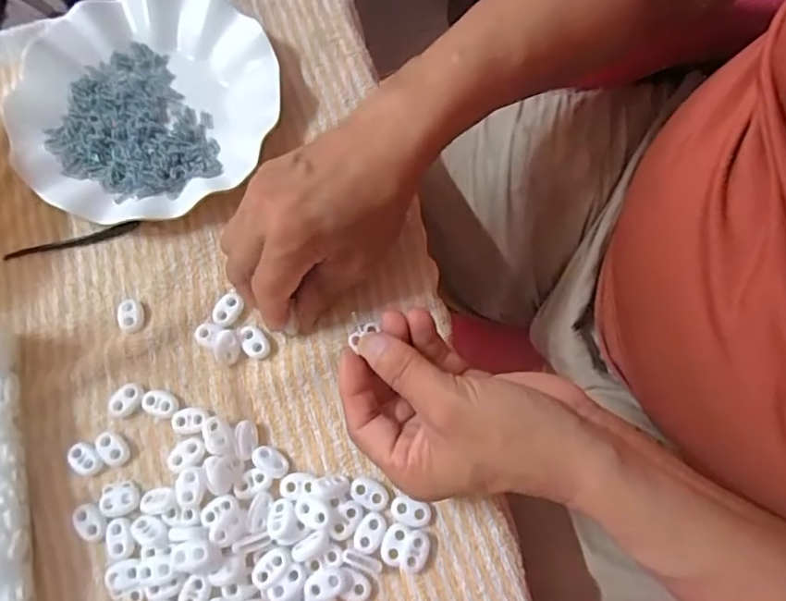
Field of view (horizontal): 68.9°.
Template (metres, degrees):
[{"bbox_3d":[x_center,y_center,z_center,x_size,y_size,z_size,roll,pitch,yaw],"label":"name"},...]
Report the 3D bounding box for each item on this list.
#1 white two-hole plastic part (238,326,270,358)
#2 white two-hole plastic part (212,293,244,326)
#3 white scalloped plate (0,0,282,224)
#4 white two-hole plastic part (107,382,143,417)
[{"bbox_3d":[-0.086,0.026,0.353,0.022,0.005,0.015,41,78,13],"label":"white two-hole plastic part"},{"bbox_3d":[-0.104,0.005,0.360,0.016,0.004,0.022,30,76,11],"label":"white two-hole plastic part"},{"bbox_3d":[-0.172,-0.141,0.401,0.177,0.023,0.189,-1,72,2],"label":"white scalloped plate"},{"bbox_3d":[-0.162,0.060,0.347,0.017,0.006,0.021,35,77,12],"label":"white two-hole plastic part"}]

